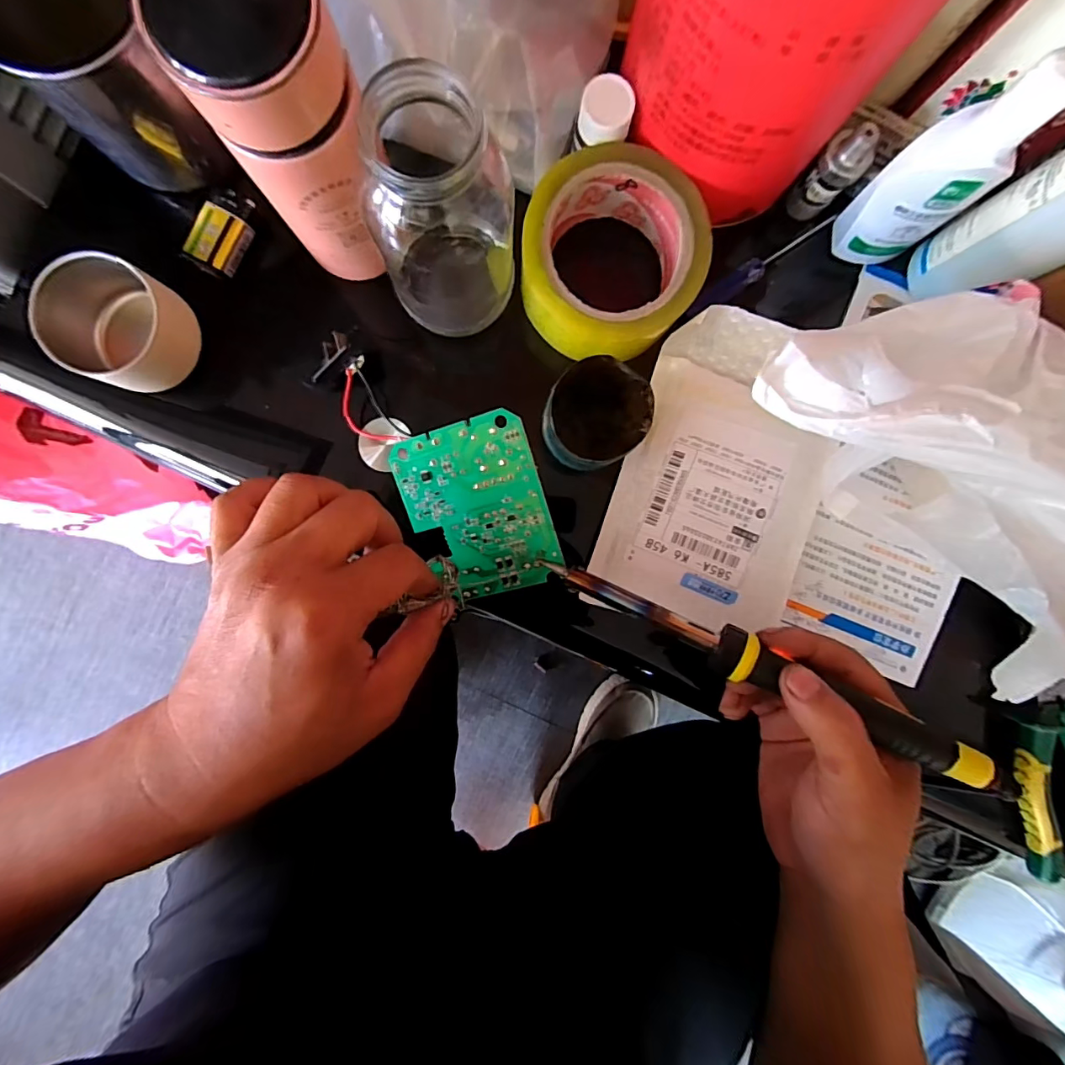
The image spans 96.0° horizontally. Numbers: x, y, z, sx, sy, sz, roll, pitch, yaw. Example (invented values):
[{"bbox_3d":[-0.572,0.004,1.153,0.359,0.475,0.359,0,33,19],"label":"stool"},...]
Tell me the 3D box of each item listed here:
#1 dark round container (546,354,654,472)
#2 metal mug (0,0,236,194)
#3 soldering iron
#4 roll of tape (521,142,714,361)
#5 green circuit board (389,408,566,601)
[{"bbox_3d":[0.036,-0.068,0.285,0.055,0.046,0.057,0,91,-3],"label":"dark round container"},{"bbox_3d":[-0.219,-0.247,0.246,0.079,0.082,0.084,-7,92,-3],"label":"metal mug"},{"bbox_3d":[0.110,0.064,0.240,0.224,0.017,0.023,25,90,15],"label":"soldering iron"},{"bbox_3d":[0.046,-0.159,0.284,0.101,0.037,0.108,0,91,-3],"label":"roll of tape"},{"bbox_3d":[-0.032,-0.012,0.278,0.081,0.004,0.098,-14,102,15],"label":"green circuit board"}]

